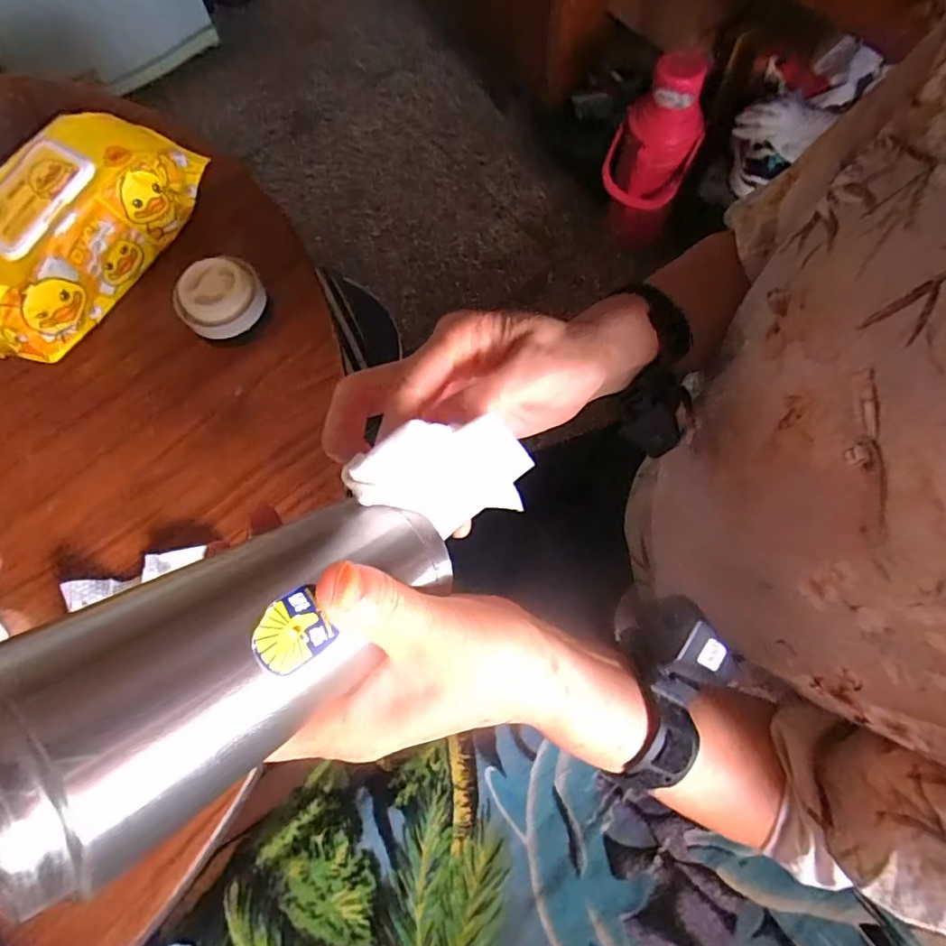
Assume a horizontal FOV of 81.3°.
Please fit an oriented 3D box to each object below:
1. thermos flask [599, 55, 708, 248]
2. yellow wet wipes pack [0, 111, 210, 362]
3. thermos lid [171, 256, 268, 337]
[{"bbox_3d":[0.384,-0.669,1.214,0.171,0.338,0.144,21,72,8],"label":"thermos flask"},{"bbox_3d":[-0.331,-0.201,0.457,0.108,0.089,0.216,30,74,11],"label":"yellow wet wipes pack"},{"bbox_3d":[-0.200,-0.137,0.442,0.064,0.042,0.054,-43,75,-13],"label":"thermos lid"}]

